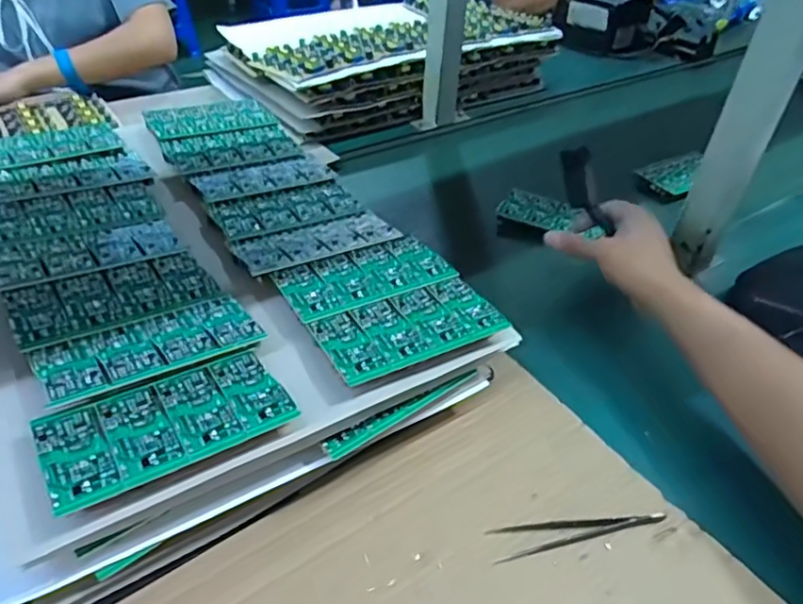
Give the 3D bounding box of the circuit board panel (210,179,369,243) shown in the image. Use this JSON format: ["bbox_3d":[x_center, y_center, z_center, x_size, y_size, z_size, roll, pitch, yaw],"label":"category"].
[{"bbox_3d":[-0.107,-0.089,0.565,0.133,0.011,0.069,-21,47,-27],"label":"circuit board panel"}]

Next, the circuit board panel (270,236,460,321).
[{"bbox_3d":[-0.029,-0.023,0.478,0.132,0.006,0.066,-19,46,-25],"label":"circuit board panel"}]

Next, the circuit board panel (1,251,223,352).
[{"bbox_3d":[-0.208,-0.005,0.435,0.132,0.004,0.067,-18,47,-31],"label":"circuit board panel"}]

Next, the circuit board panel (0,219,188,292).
[{"bbox_3d":[-0.247,-0.041,0.473,0.130,0.004,0.064,-19,41,-31],"label":"circuit board panel"}]

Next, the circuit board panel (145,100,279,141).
[{"bbox_3d":[-0.216,-0.209,0.679,0.132,0.013,0.072,-18,46,-24],"label":"circuit board panel"}]

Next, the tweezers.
[{"bbox_3d":[0.123,0.157,0.421,0.124,0.011,0.022,-6,42,-13],"label":"tweezers"}]

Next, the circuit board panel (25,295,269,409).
[{"bbox_3d":[-0.166,0.028,0.398,0.132,0.005,0.062,-19,38,-32],"label":"circuit board panel"}]

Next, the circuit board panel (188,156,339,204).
[{"bbox_3d":[-0.138,-0.126,0.605,0.133,0.004,0.056,-19,46,-28],"label":"circuit board panel"}]

